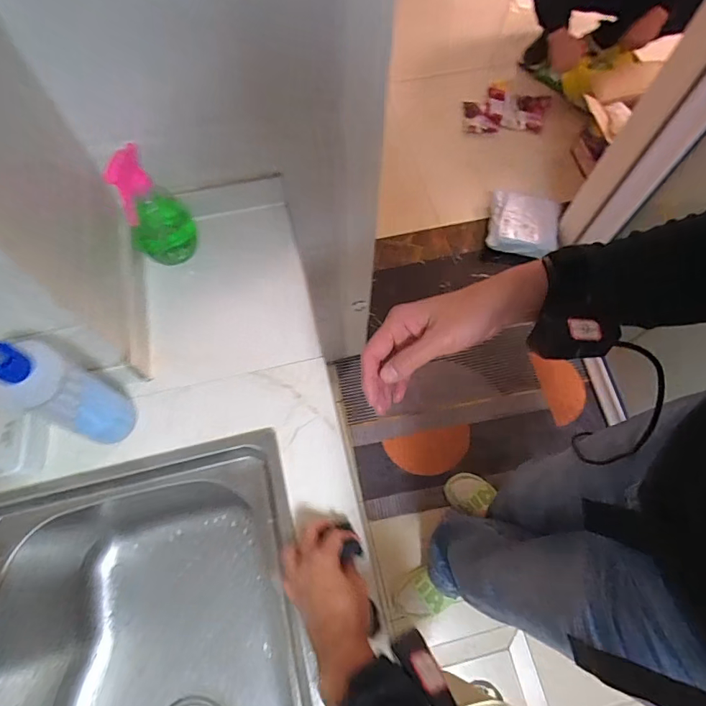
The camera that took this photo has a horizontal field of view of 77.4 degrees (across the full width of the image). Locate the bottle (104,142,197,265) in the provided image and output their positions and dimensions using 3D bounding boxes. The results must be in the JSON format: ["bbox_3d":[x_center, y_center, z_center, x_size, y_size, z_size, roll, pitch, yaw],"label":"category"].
[{"bbox_3d":[-0.272,-0.200,0.605,0.073,0.163,0.081,4,66,1],"label":"bottle"}]

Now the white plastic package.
[{"bbox_3d":[0.595,-0.459,1.518,0.241,0.097,0.255,13,67,5],"label":"white plastic package"}]

